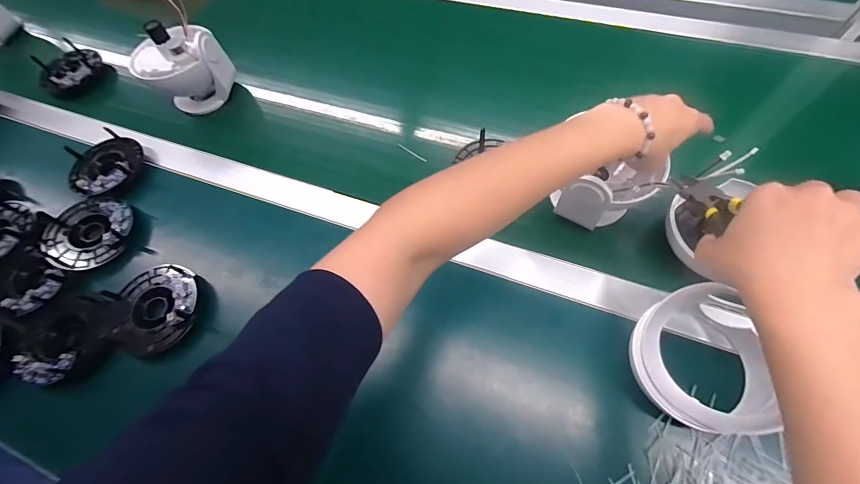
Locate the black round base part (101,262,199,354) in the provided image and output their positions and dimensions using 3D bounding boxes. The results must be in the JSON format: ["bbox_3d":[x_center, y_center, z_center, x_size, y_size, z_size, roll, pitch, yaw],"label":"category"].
[{"bbox_3d":[-0.313,0.076,0.422,0.095,0.021,0.101,-1,64,2],"label":"black round base part"}]

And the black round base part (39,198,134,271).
[{"bbox_3d":[-0.443,-0.013,0.481,0.111,0.021,0.095,8,64,6],"label":"black round base part"}]

